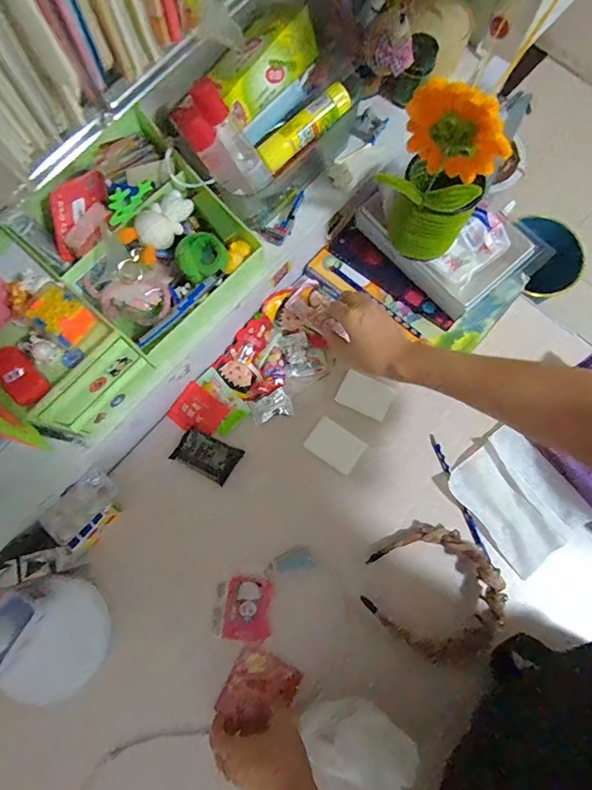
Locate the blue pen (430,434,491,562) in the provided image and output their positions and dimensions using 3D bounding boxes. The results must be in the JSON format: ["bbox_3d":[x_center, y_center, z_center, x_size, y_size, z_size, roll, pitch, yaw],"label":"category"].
[{"bbox_3d":[0.214,0.132,0.566,0.009,0.006,0.170,-19,78,-5],"label":"blue pen"}]

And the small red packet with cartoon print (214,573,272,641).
[{"bbox_3d":[-0.069,0.269,0.540,0.073,0.011,0.074,2,77,0],"label":"small red packet with cartoon print"}]

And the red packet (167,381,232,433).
[{"bbox_3d":[-0.134,0.024,0.589,0.066,0.006,0.060,38,90,-3],"label":"red packet"}]

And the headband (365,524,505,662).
[{"bbox_3d":[0.172,0.240,0.526,0.155,0.029,0.138,37,79,8],"label":"headband"}]

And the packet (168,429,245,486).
[{"bbox_3d":[-0.119,0.080,0.575,0.079,0.019,0.051,27,78,6],"label":"packet"}]

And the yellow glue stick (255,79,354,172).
[{"bbox_3d":[0.010,-0.294,0.472,0.113,0.024,0.026,-38,79,5],"label":"yellow glue stick"}]

